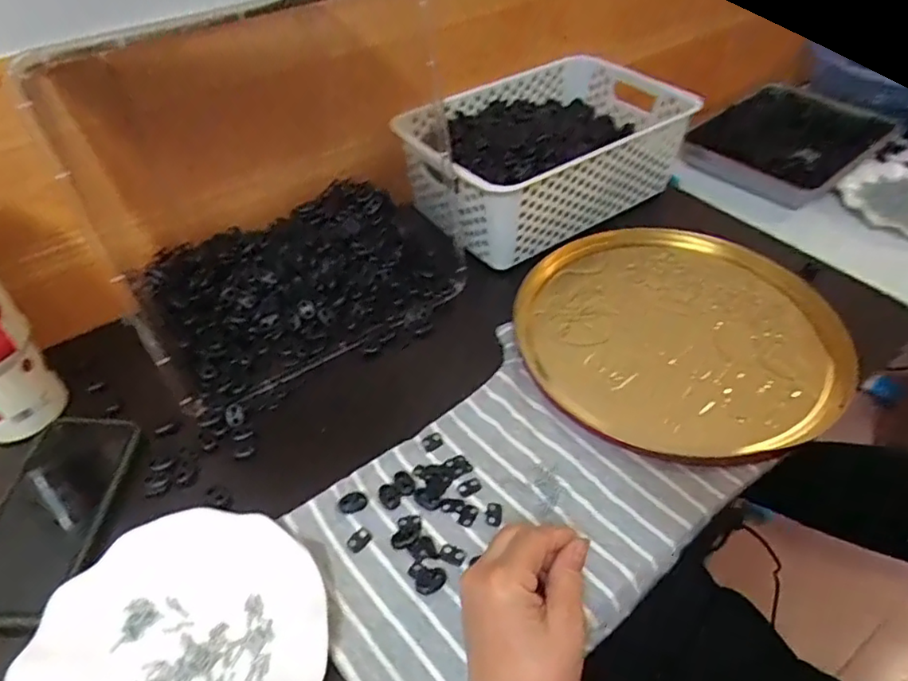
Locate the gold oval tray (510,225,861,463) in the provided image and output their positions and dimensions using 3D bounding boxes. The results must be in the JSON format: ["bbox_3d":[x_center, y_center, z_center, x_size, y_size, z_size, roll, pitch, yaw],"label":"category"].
[{"bbox_3d":[0.213,-0.016,0.562,0.298,0.014,0.275,-32,52,-26],"label":"gold oval tray"}]

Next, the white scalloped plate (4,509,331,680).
[{"bbox_3d":[-0.171,0.196,0.370,0.178,0.021,0.179,-1,45,1],"label":"white scalloped plate"}]

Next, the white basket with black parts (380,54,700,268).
[{"bbox_3d":[0.100,-0.228,0.690,0.320,0.105,0.212,-29,51,-24],"label":"white basket with black parts"}]

